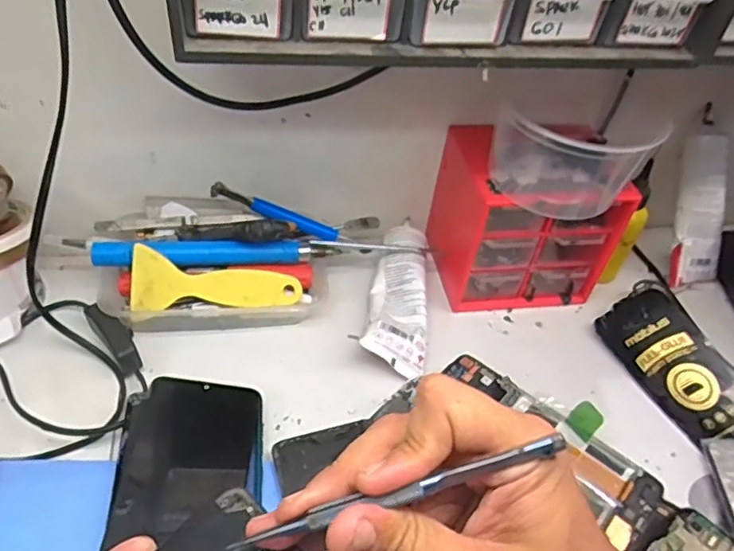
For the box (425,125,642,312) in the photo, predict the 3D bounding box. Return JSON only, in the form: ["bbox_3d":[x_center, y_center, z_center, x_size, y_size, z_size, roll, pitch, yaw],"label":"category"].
[{"bbox_3d":[0.131,-0.049,0.510,0.128,0.117,0.100,-3,47,-11],"label":"box"}]

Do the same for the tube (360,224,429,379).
[{"bbox_3d":[0.027,0.016,0.493,0.048,0.033,0.141,8,46,0],"label":"tube"}]

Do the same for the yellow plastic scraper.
[{"bbox_3d":[-0.113,0.002,0.462,0.124,0.005,0.046,-1,90,-10],"label":"yellow plastic scraper"}]

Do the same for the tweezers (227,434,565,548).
[{"bbox_3d":[0.009,0.083,0.227,0.125,0.007,0.007,-20,47,8],"label":"tweezers"}]

